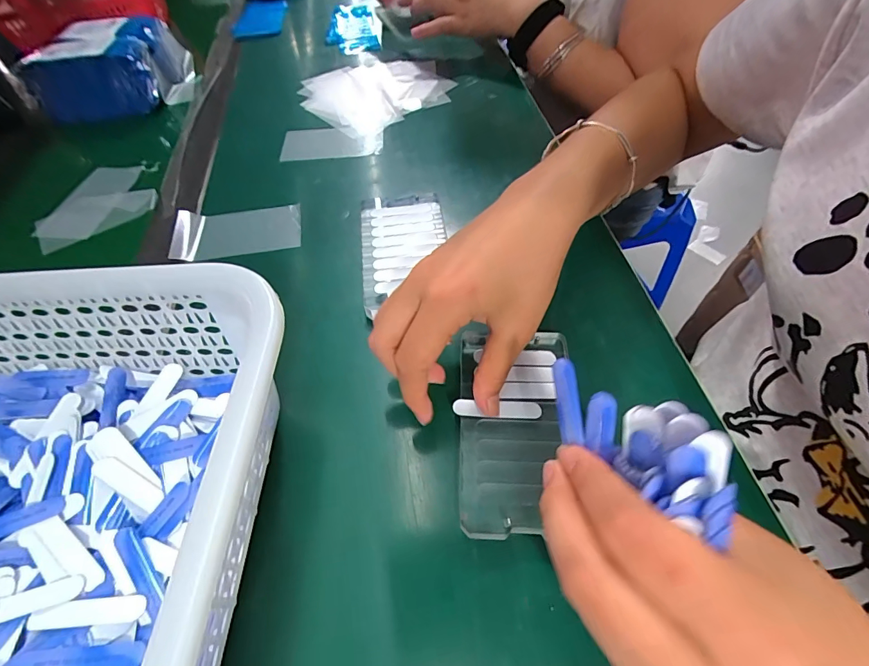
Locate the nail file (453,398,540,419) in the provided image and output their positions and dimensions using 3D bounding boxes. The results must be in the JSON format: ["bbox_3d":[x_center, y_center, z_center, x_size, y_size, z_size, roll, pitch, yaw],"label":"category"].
[{"bbox_3d":[0.037,0.044,0.242,0.051,0.004,0.011,3,59,0],"label":"nail file"}]

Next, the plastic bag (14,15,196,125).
[{"bbox_3d":[-0.386,-0.317,0.486,0.148,0.059,0.124,-7,55,-3],"label":"plastic bag"}]

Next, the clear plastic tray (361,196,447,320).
[{"bbox_3d":[-0.024,-0.073,0.331,0.067,0.012,0.124,-6,55,-3],"label":"clear plastic tray"}]

